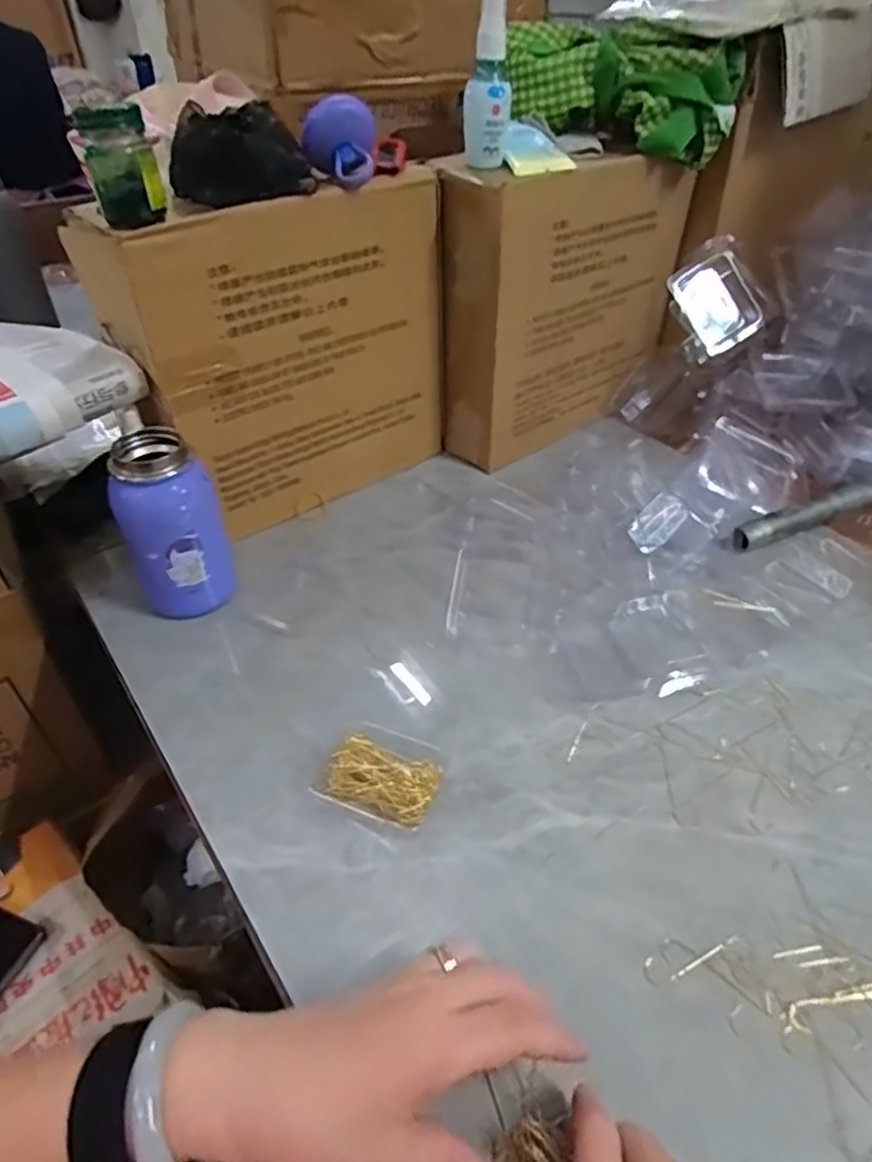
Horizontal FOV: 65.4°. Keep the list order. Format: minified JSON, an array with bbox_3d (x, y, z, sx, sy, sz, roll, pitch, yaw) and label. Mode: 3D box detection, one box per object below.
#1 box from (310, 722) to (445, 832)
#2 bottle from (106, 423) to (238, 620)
[{"bbox_3d":[-0.033,0.124,0.433,0.074,0.024,0.054,17,44,19],"label":"box"},{"bbox_3d":[-0.201,-0.037,0.527,0.072,0.141,0.061,-5,42,-6],"label":"bottle"}]

